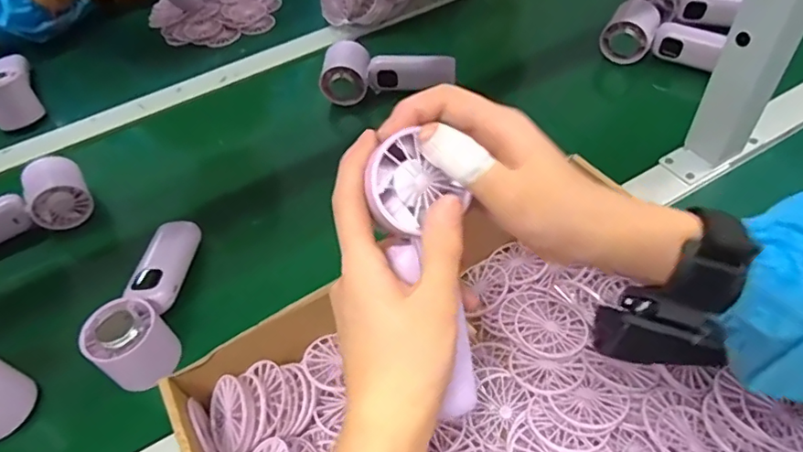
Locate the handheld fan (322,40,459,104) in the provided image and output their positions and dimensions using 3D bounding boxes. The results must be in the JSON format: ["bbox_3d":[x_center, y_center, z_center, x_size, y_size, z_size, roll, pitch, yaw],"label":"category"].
[{"bbox_3d":[-0.018,-0.176,0.626,0.150,0.048,0.049,7,54,13],"label":"handheld fan"}]

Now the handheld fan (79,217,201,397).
[{"bbox_3d":[-0.209,0.054,0.455,0.049,0.048,0.152,1,53,8],"label":"handheld fan"}]

